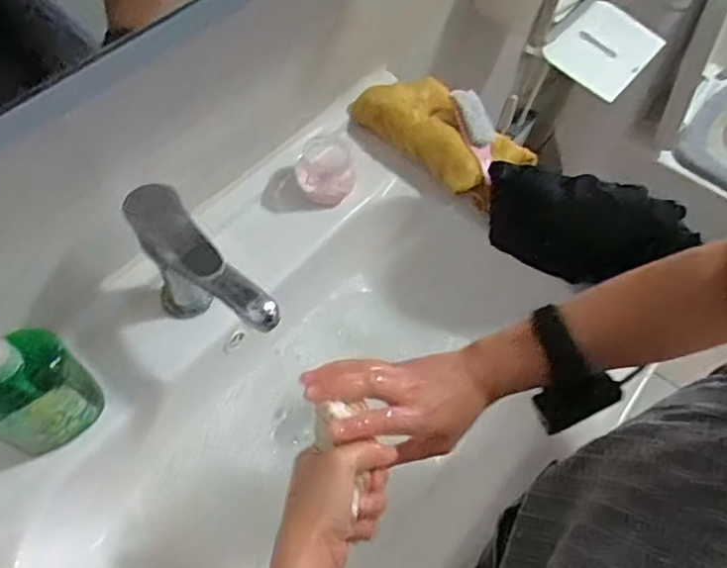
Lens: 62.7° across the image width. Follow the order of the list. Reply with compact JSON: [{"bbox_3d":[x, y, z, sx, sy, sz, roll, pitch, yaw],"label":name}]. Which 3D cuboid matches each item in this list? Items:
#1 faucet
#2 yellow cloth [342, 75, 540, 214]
[{"bbox_3d":[-0.137,0.006,0.529,0.146,0.166,0.049,40,65,19],"label":"faucet"},{"bbox_3d":[0.099,-0.186,0.728,0.214,0.051,0.119,36,64,18],"label":"yellow cloth"}]

